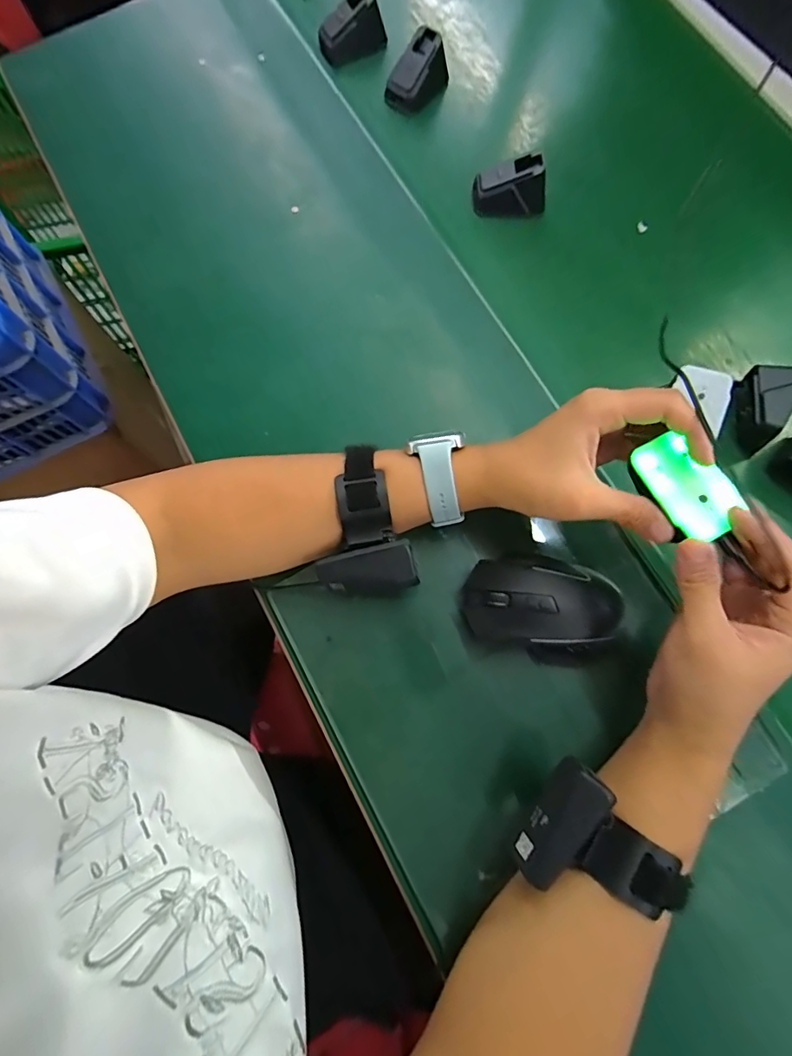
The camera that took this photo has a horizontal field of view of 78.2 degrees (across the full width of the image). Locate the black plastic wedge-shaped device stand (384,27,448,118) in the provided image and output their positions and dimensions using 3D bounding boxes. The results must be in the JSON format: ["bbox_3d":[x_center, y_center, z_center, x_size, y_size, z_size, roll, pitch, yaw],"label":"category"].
[{"bbox_3d":[0.022,-0.455,0.491,0.041,0.046,0.064,39,81,10],"label":"black plastic wedge-shaped device stand"}]

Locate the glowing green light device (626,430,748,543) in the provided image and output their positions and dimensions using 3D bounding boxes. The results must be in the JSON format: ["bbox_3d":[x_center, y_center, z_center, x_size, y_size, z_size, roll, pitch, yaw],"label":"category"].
[{"bbox_3d":[0.177,-0.026,0.299,0.044,0.010,0.067,-29,78,-5],"label":"glowing green light device"}]

